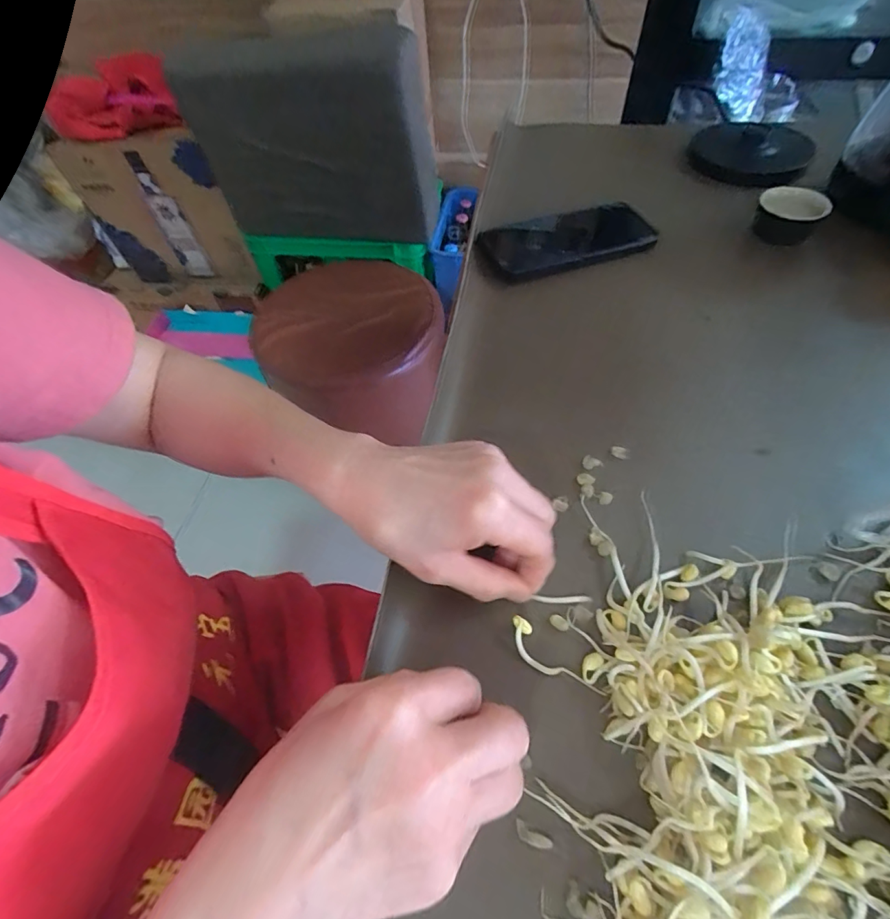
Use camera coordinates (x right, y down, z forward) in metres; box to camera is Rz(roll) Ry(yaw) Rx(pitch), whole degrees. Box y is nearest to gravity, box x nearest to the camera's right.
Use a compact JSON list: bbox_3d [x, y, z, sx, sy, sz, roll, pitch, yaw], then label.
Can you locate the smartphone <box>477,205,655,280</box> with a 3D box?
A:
[{"bbox_3d":[0.116,-0.219,0.455,0.164,0.014,0.086,-15,58,-4],"label":"smartphone"}]

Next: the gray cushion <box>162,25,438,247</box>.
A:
[{"bbox_3d":[-0.249,-0.574,0.848,0.471,0.295,0.115,11,57,11],"label":"gray cushion"}]

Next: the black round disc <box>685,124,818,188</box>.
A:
[{"bbox_3d":[0.349,-0.355,0.530,0.123,0.018,0.132,-2,56,3],"label":"black round disc"}]

